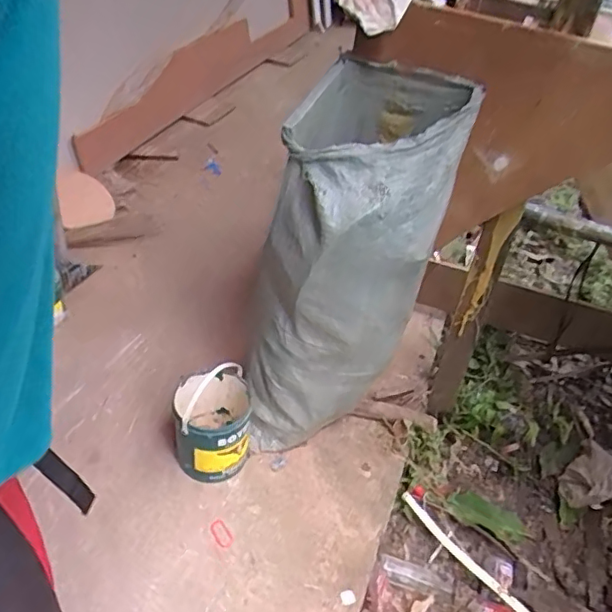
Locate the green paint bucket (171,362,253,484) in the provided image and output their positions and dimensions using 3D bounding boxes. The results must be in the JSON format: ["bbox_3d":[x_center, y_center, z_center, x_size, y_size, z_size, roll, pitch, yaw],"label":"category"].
[{"bbox_3d":[-0.214,0.272,1.310,0.169,0.216,0.178,5,40,-5],"label":"green paint bucket"}]

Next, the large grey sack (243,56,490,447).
[{"bbox_3d":[0.052,-0.043,1.218,0.316,0.894,0.270,27,24,19],"label":"large grey sack"}]

